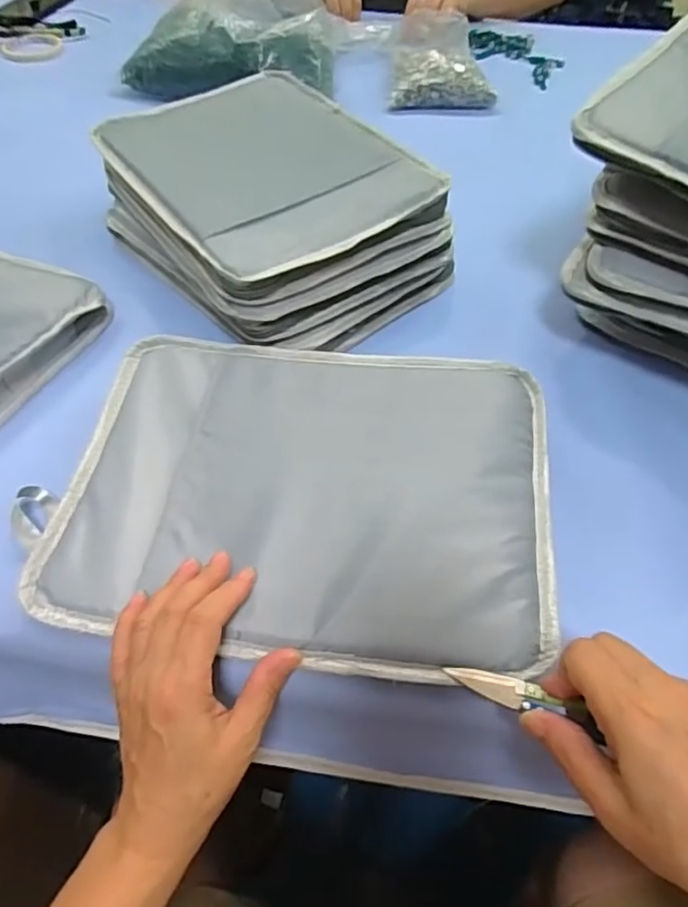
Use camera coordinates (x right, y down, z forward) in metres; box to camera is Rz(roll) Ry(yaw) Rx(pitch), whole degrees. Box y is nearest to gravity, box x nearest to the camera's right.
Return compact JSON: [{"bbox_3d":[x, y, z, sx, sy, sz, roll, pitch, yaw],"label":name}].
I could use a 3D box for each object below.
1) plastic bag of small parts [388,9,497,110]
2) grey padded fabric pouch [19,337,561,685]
[{"bbox_3d":[0.141,-0.591,0.887,0.147,0.052,0.215,1,52,-1],"label":"plastic bag of small parts"},{"bbox_3d":[-0.023,0.019,0.394,0.308,0.034,0.229,8,52,4],"label":"grey padded fabric pouch"}]

